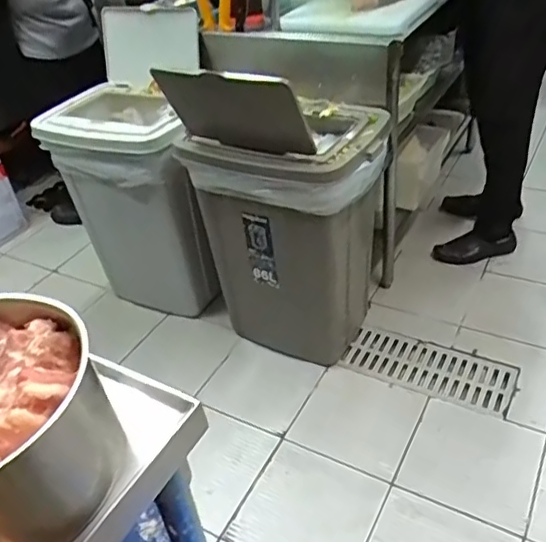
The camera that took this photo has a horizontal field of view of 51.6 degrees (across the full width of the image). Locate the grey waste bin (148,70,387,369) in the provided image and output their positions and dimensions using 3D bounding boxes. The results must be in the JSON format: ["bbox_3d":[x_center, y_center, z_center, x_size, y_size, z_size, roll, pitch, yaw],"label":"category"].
[{"bbox_3d":[0.071,-0.165,1.528,0.433,0.847,0.422,18,43,29],"label":"grey waste bin"}]

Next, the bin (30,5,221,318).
[{"bbox_3d":[-0.403,-0.328,1.778,0.577,0.819,0.347,15,42,26],"label":"bin"}]

